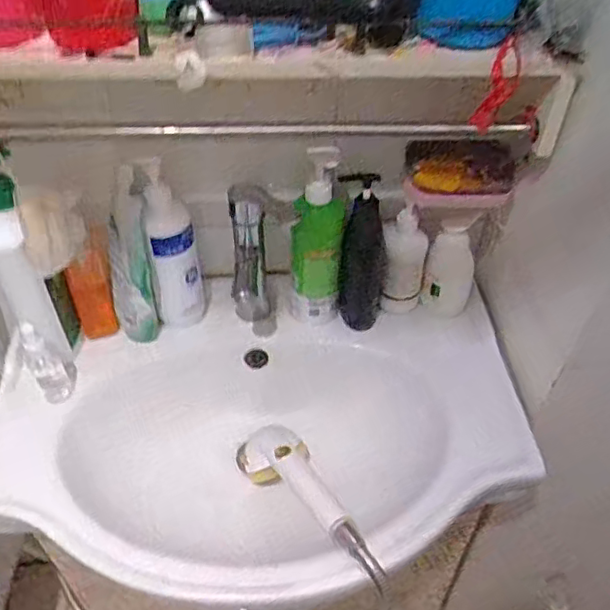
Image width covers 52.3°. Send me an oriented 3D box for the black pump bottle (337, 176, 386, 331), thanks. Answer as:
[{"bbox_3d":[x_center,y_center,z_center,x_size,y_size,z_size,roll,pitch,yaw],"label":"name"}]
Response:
[{"bbox_3d":[0.071,-0.061,0.776,0.061,0.209,0.047,9,46,8],"label":"black pump bottle"}]

